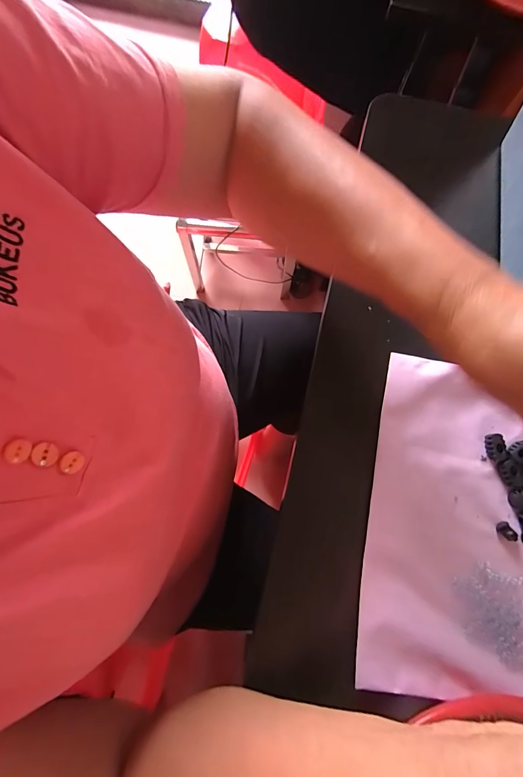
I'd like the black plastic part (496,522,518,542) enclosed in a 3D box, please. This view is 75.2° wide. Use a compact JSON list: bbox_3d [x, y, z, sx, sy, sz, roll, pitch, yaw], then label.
[{"bbox_3d":[0.200,0.116,0.275,0.010,0.006,0.015,-42,79,-12],"label":"black plastic part"}]

